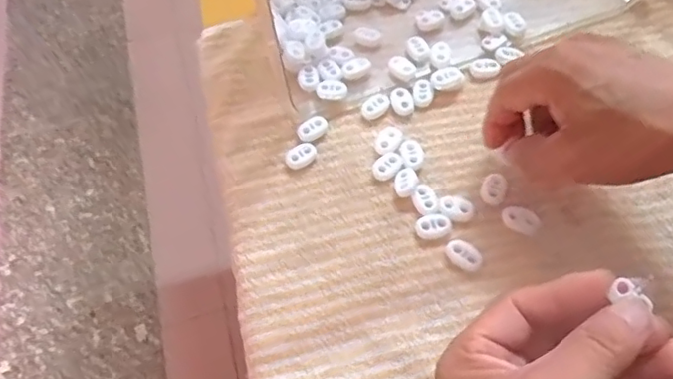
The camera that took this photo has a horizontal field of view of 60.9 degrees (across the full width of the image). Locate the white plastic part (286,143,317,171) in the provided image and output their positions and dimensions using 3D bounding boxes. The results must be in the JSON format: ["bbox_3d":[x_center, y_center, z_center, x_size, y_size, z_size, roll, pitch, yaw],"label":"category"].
[{"bbox_3d":[-0.024,-0.023,0.392,0.023,0.008,0.014,-31,63,-14],"label":"white plastic part"}]

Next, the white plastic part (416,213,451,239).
[{"bbox_3d":[0.061,0.024,0.361,0.021,0.006,0.015,-7,60,-1],"label":"white plastic part"}]

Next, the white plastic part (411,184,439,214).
[{"bbox_3d":[0.057,0.006,0.368,0.016,0.004,0.021,-23,62,-10],"label":"white plastic part"}]

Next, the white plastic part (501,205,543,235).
[{"bbox_3d":[0.116,0.019,0.359,0.024,0.004,0.016,26,65,17],"label":"white plastic part"}]

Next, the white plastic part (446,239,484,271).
[{"bbox_3d":[0.078,0.040,0.351,0.023,0.006,0.015,38,69,21],"label":"white plastic part"}]

